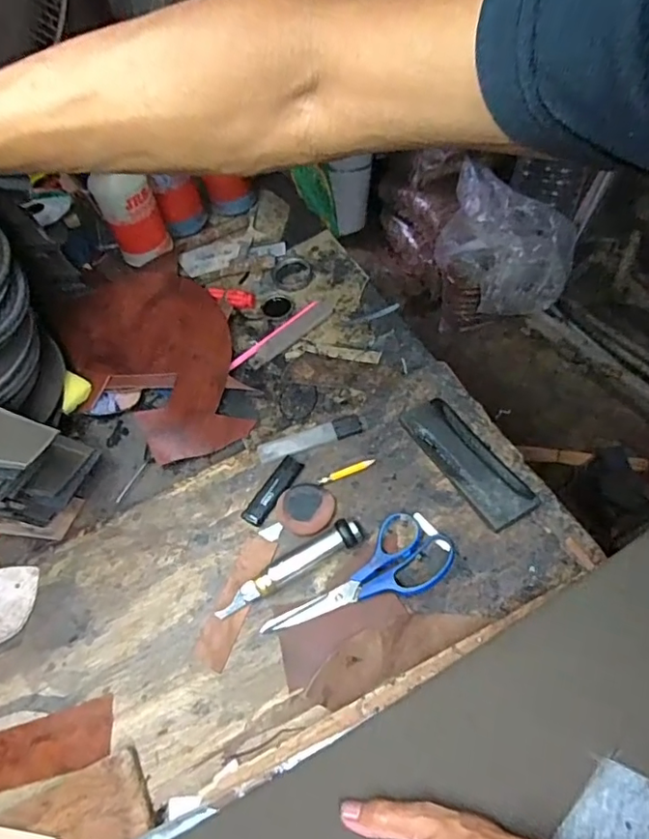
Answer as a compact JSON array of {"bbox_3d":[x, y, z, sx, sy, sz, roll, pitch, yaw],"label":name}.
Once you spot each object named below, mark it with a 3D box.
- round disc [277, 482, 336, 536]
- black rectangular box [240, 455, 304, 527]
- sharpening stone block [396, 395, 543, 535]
[{"bbox_3d":[-0.019,0.087,0.528,0.055,0.011,0.052,-2,57,3],"label":"round disc"},{"bbox_3d":[-0.052,0.071,0.549,0.025,0.008,0.080,29,64,21],"label":"black rectangular box"},{"bbox_3d":[0.142,0.038,0.539,0.056,0.024,0.153,-29,60,-14],"label":"sharpening stone block"}]

